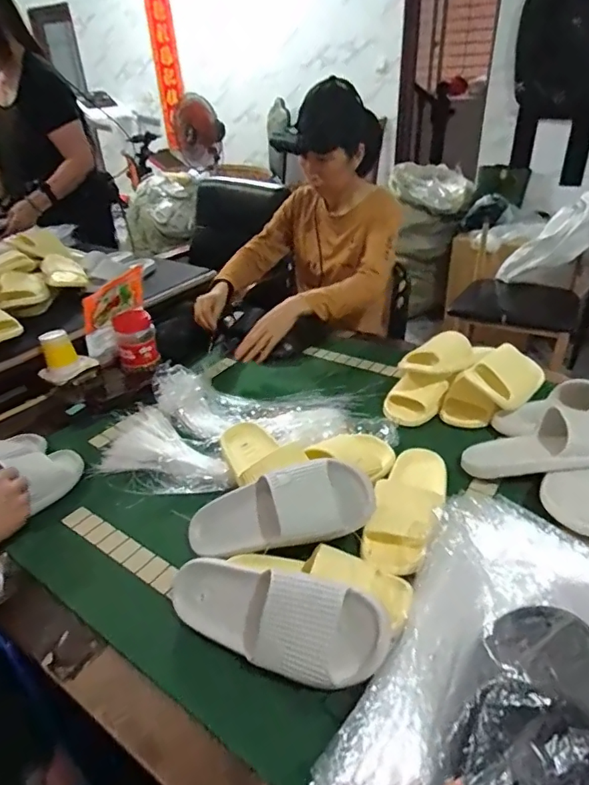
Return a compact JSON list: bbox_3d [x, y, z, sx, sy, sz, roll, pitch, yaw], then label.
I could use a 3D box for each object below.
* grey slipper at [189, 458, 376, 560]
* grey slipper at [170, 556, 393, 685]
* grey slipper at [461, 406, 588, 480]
[{"bbox_3d":[-0.024,0.165,0.688,0.264,0.083,0.105,-20,60,15],"label":"grey slipper"},{"bbox_3d":[-0.032,0.247,0.563,0.265,0.075,0.102,6,70,28],"label":"grey slipper"},{"bbox_3d":[0.401,0.075,0.764,0.277,0.053,0.108,-14,32,8],"label":"grey slipper"}]

